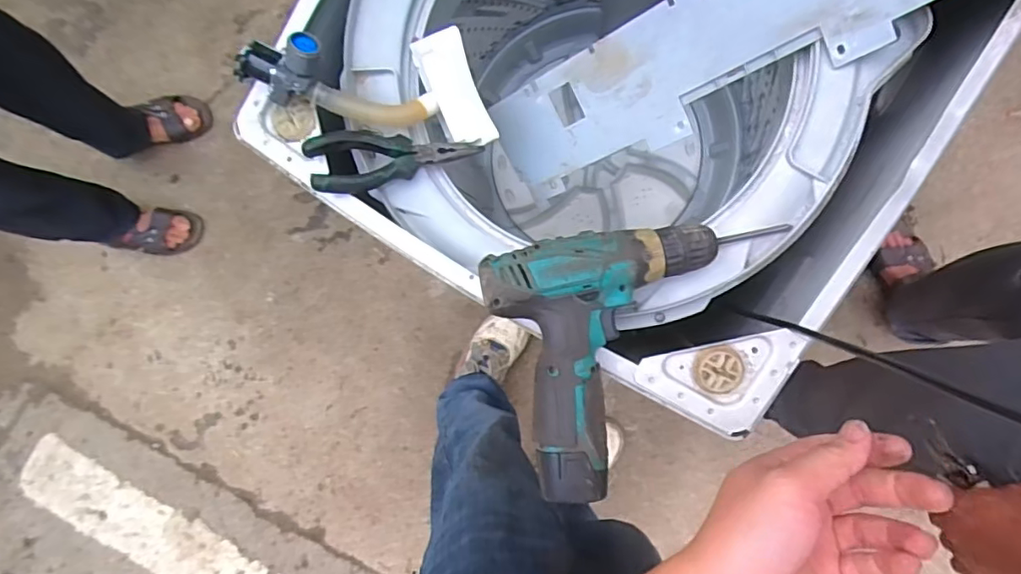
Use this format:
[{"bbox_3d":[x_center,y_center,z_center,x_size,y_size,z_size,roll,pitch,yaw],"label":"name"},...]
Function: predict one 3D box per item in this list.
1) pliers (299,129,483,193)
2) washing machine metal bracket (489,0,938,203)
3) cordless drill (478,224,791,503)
[{"bbox_3d":[-0.100,-0.116,0.494,0.152,0.022,0.056,-12,87,-25],"label":"pliers"},{"bbox_3d":[0.196,-0.214,0.475,0.485,0.013,0.113,-20,106,32],"label":"washing machine metal bracket"},{"bbox_3d":[0.105,0.042,0.436,0.213,0.063,0.187,-15,87,2],"label":"cordless drill"}]

